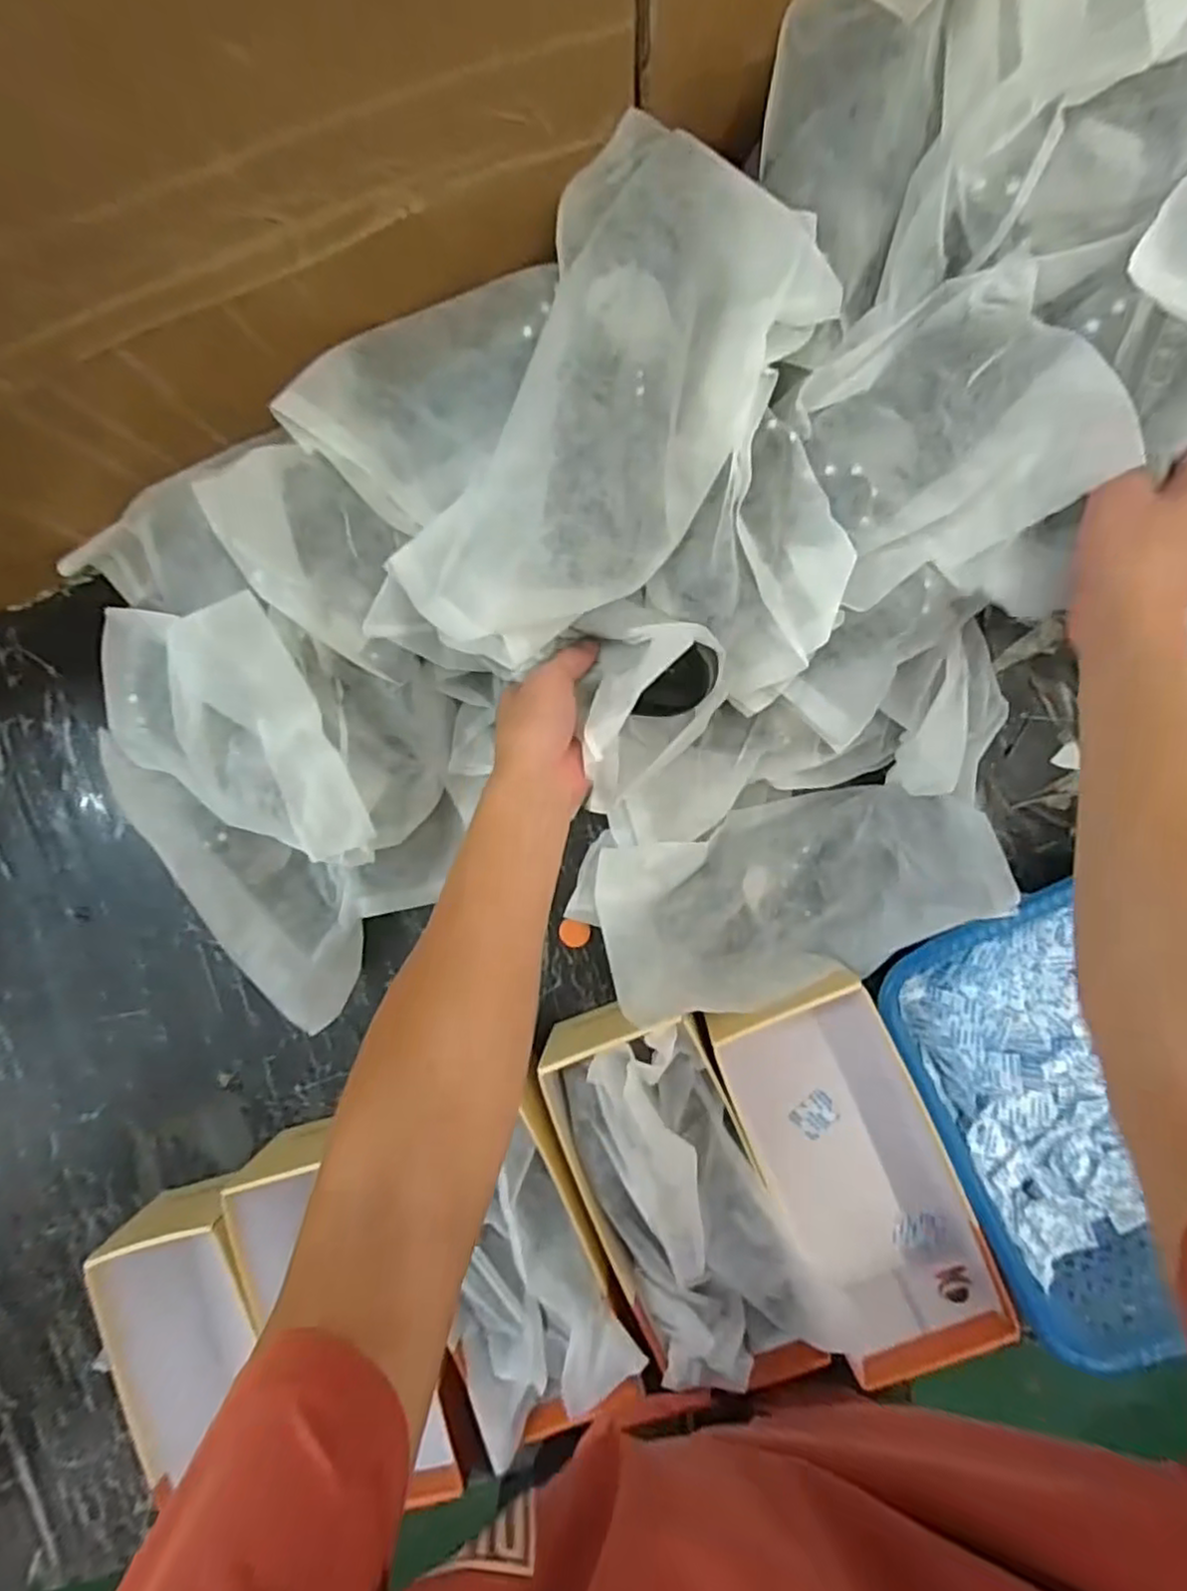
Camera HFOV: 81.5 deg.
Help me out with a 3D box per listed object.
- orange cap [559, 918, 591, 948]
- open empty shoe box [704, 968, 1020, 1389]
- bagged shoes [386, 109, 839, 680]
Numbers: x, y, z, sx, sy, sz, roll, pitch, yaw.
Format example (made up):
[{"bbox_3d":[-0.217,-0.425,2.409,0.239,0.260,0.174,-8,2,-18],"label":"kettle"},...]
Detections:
[{"bbox_3d":[-0.017,0.121,0.598,0.026,0.005,0.024,0,92,6],"label":"orange cap"},{"bbox_3d":[0.201,0.285,0.542,0.130,0.104,0.279,-25,89,6],"label":"open empty shoe box"},{"bbox_3d":[0.000,-0.218,0.415,0.150,0.072,0.293,33,99,4],"label":"bagged shoes"}]

